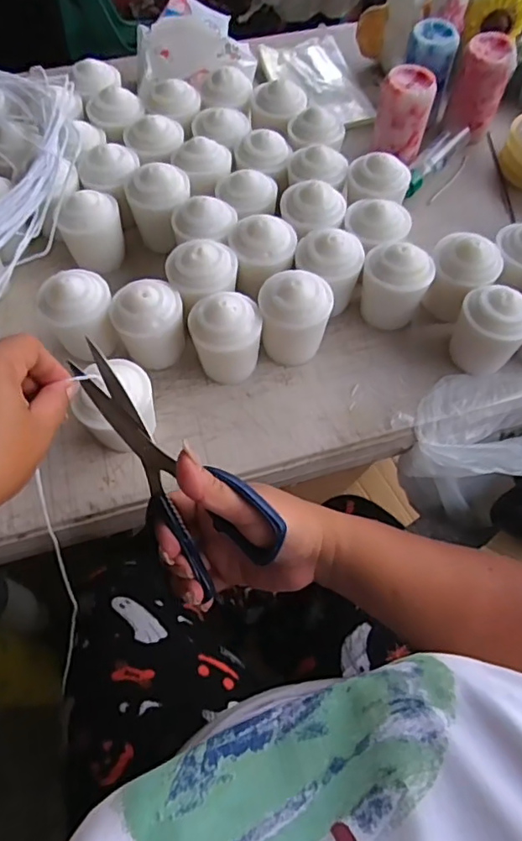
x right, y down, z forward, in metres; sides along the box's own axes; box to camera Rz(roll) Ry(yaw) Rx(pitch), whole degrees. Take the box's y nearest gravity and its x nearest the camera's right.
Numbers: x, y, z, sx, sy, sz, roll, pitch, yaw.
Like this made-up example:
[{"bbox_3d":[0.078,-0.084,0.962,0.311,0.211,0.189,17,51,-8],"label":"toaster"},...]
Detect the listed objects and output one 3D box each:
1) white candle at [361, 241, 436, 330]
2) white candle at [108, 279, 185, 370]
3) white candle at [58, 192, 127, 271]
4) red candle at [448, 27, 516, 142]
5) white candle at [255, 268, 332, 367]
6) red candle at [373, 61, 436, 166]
[{"bbox_3d":[0.114,-0.117,0.467,0.057,0.061,0.054,19,64,9],"label":"white candle"},{"bbox_3d":[-0.089,-0.076,0.444,0.054,0.058,0.049,-17,64,-9],"label":"white candle"},{"bbox_3d":[-0.153,-0.171,0.497,0.055,0.057,0.048,-17,64,-9],"label":"white candle"},{"bbox_3d":[0.233,-0.356,0.583,0.052,0.084,0.050,19,64,9],"label":"red candle"},{"bbox_3d":[0.027,-0.085,0.449,0.055,0.074,0.047,8,63,3],"label":"white candle"},{"bbox_3d":[0.144,-0.309,0.555,0.053,0.080,0.048,5,57,2],"label":"red candle"}]

